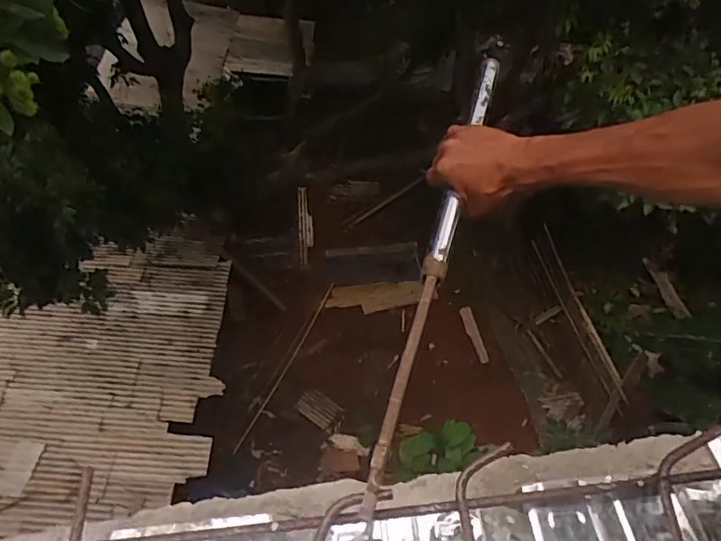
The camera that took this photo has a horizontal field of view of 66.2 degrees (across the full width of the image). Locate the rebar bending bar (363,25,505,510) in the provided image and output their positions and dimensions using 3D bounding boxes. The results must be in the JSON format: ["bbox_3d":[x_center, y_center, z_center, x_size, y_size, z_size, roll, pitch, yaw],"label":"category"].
[{"bbox_3d":[0.092,-0.058,0.567,0.020,0.021,0.595,13,56,11],"label":"rebar bending bar"}]

